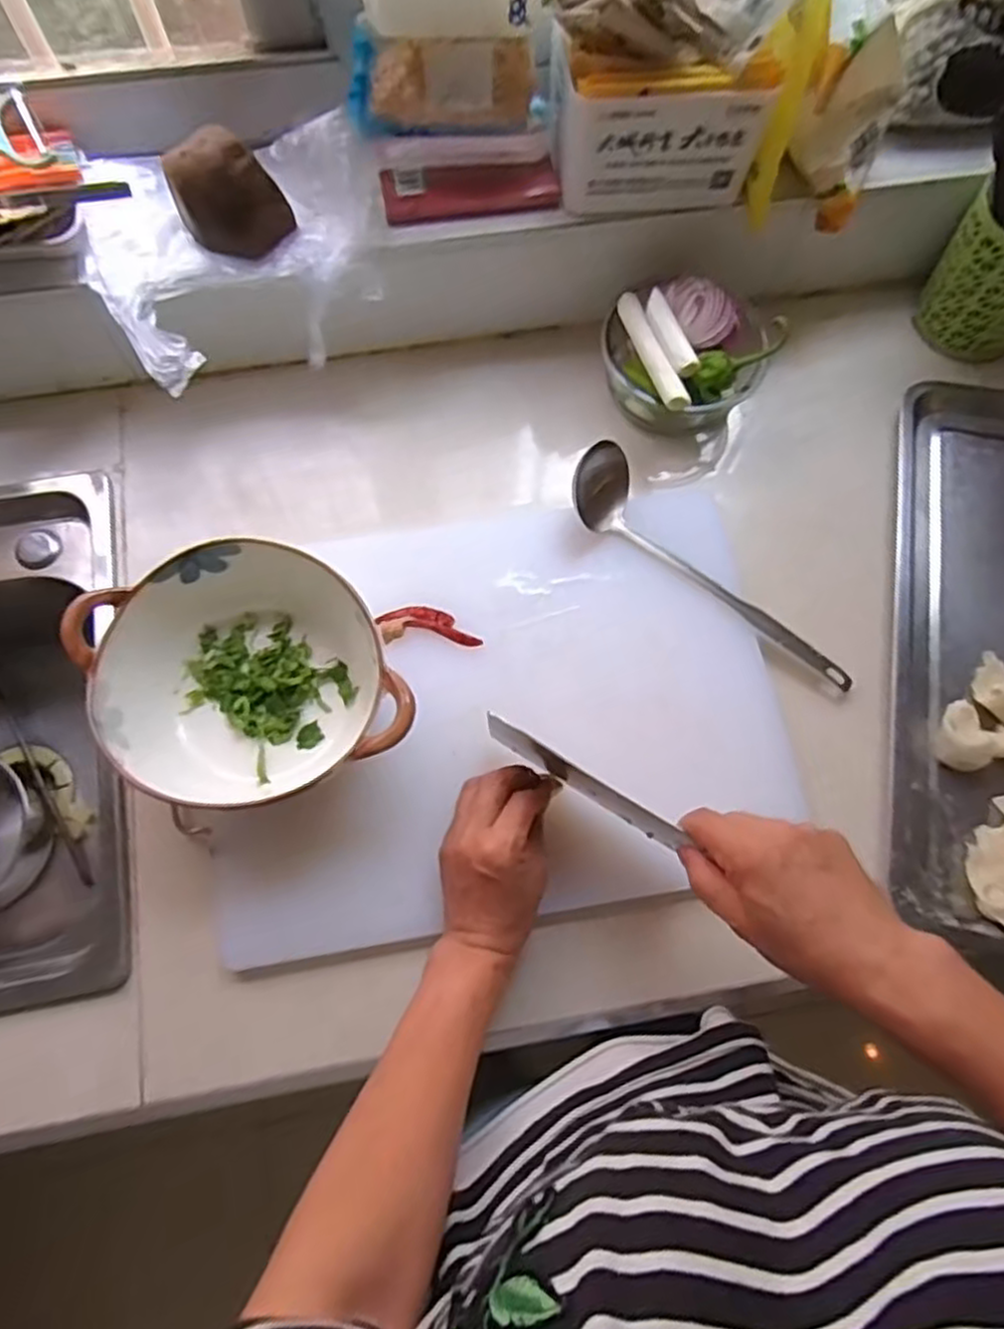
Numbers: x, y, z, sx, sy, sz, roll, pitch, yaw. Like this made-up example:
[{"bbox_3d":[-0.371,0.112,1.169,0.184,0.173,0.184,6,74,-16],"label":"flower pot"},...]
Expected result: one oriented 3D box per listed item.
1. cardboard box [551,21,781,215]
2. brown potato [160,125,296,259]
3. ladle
[{"bbox_3d":[0.119,-0.432,0.573,0.151,0.090,0.098,-2,72,-2],"label":"cardboard box"},{"bbox_3d":[-0.210,-0.362,0.558,0.078,0.071,0.050,-21,74,-8],"label":"brown potato"},{"bbox_3d":[0.164,-0.066,0.591,0.273,0.067,0.057,42,76,11],"label":"ladle"}]

